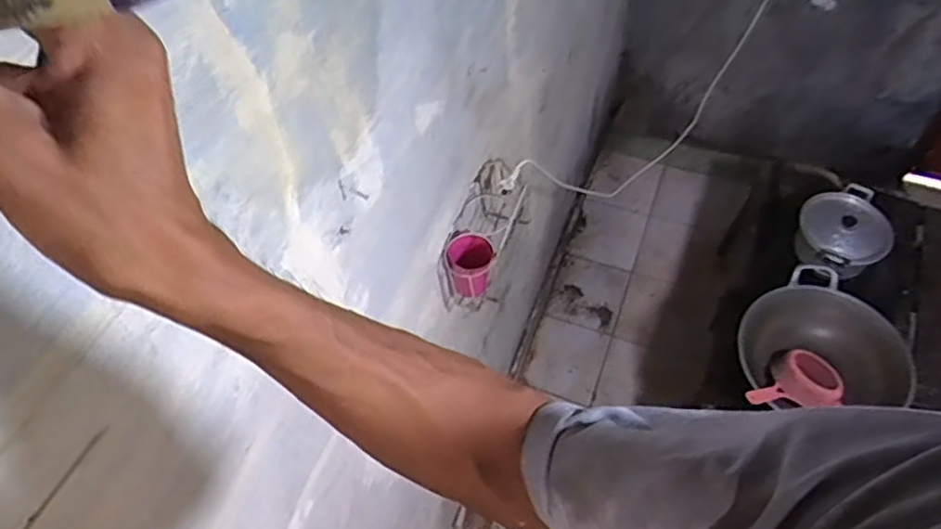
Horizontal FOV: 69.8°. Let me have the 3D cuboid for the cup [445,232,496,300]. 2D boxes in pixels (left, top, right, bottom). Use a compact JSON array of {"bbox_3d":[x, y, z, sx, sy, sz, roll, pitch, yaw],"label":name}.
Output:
[{"bbox_3d":[0.001,0.001,1.168,0.080,0.076,0.083,-1,56,2],"label":"cup"}]

